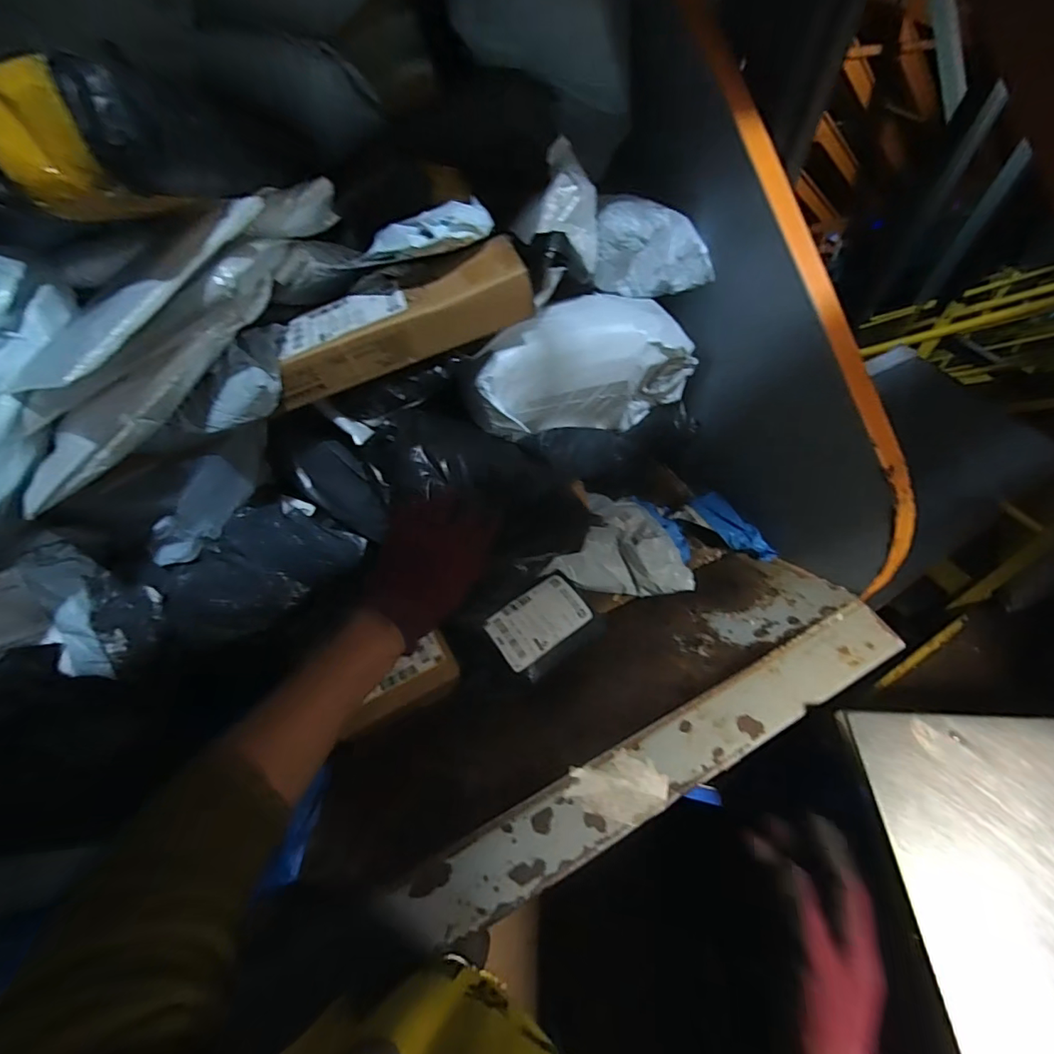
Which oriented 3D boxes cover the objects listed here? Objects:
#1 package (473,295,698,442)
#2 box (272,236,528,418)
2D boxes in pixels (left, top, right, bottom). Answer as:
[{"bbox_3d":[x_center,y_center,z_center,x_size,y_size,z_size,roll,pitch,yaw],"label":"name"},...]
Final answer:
[{"bbox_3d":[0.073,-0.191,0.635,0.315,0.162,0.105,-27,59,-20],"label":"package"},{"bbox_3d":[-0.125,-0.200,0.494,0.260,0.054,0.085,-22,57,-2],"label":"box"}]

